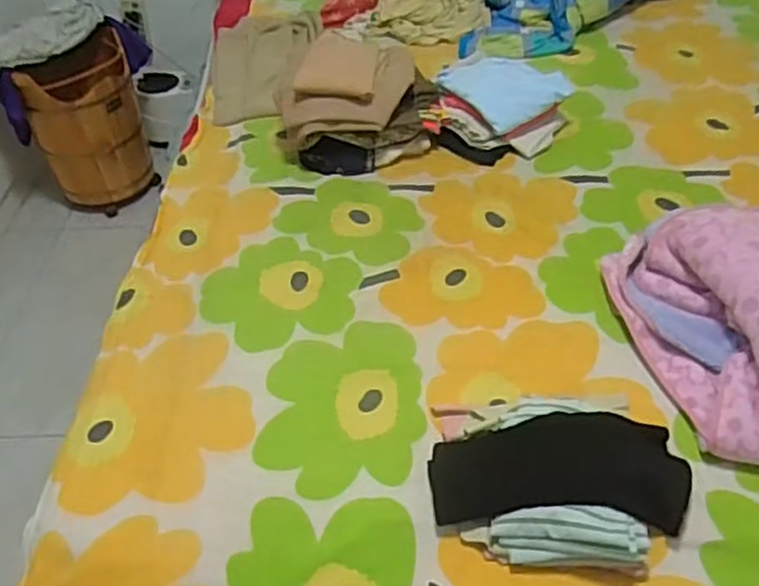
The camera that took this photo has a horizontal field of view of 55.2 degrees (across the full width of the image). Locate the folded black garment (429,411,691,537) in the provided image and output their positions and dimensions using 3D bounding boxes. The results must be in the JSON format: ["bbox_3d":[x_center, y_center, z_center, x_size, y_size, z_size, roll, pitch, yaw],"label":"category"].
[{"bbox_3d":[0.248,0.245,1.009,0.350,0.054,0.165,0,44,7],"label":"folded black garment"}]

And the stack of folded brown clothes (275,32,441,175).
[{"bbox_3d":[-0.045,-0.415,1.591,0.339,0.199,0.240,-2,44,2],"label":"stack of folded brown clothes"}]

